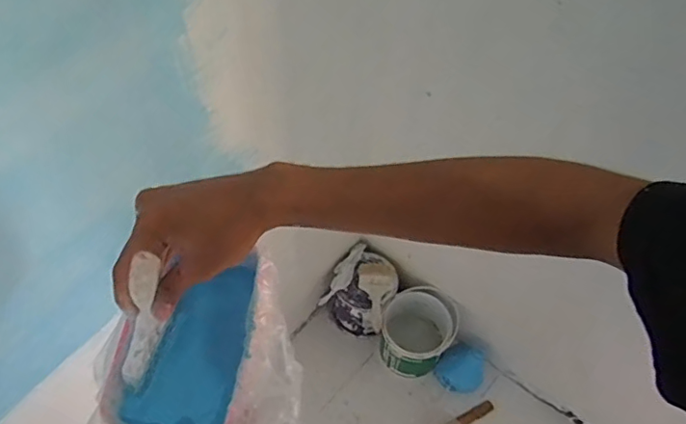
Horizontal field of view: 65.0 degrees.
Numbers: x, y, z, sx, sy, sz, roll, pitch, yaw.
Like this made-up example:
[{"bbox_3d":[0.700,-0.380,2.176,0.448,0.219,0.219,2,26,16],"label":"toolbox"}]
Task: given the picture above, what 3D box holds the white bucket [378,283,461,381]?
[{"bbox_3d":[0.201,0.333,1.485,0.179,0.204,0.191,0,56,0],"label":"white bucket"}]

